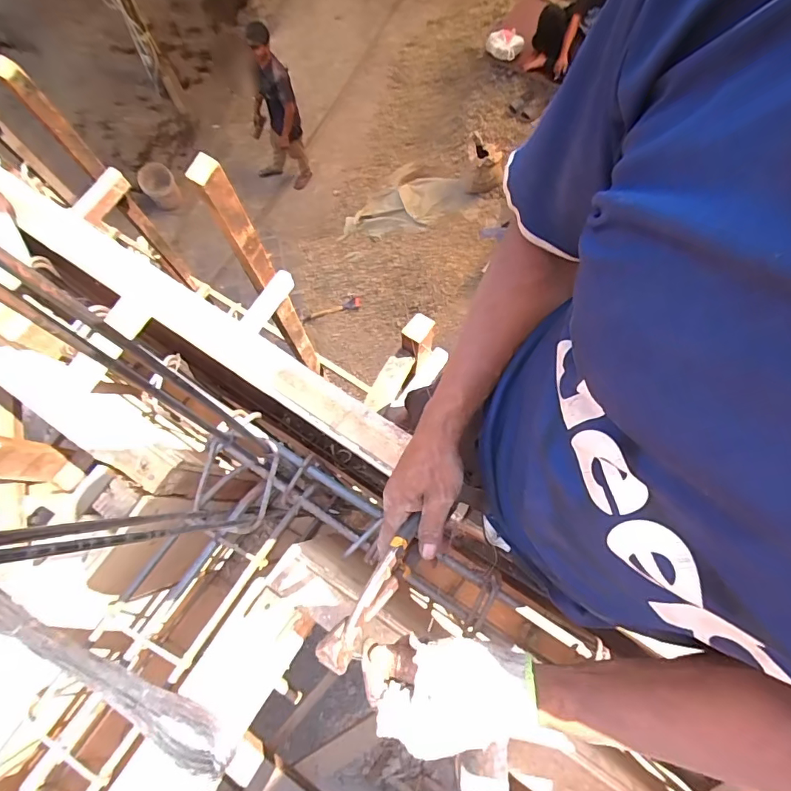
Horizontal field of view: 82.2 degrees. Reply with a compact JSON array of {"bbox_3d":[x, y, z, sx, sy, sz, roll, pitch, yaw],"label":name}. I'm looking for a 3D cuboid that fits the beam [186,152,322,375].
[{"bbox_3d":[-0.402,-0.307,1.557,0.084,1.246,0.076,-12,75,-2],"label":"beam"}]

